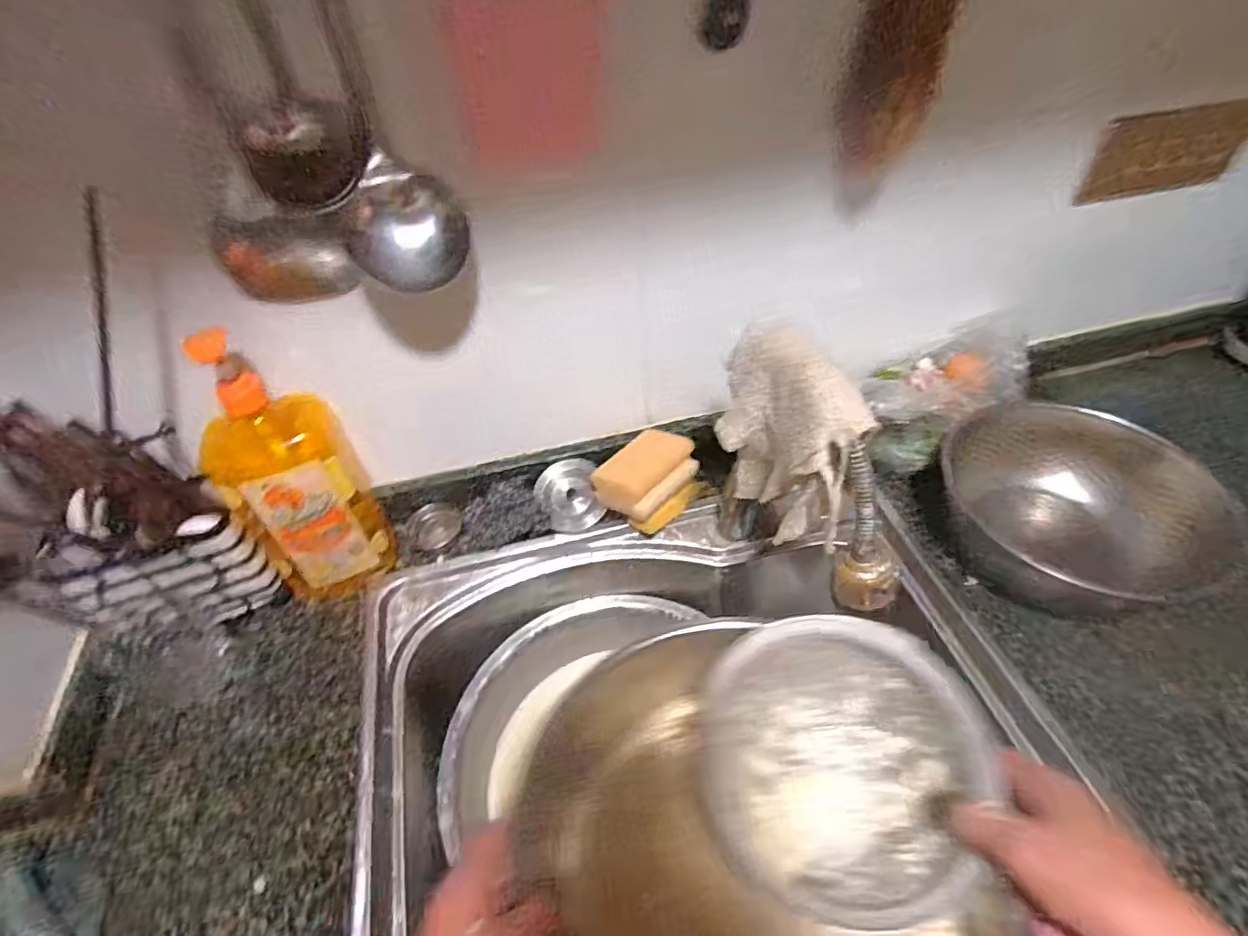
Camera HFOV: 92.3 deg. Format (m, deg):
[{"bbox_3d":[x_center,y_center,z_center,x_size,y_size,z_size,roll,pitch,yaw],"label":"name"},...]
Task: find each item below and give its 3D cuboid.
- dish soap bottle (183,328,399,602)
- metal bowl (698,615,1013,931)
[{"bbox_3d":[-0.298,0.011,0.546,0.106,0.277,0.085,-28,49,-22],"label":"dish soap bottle"},{"bbox_3d":[0.131,0.186,0.384,0.167,0.086,0.151,14,48,18],"label":"metal bowl"}]

